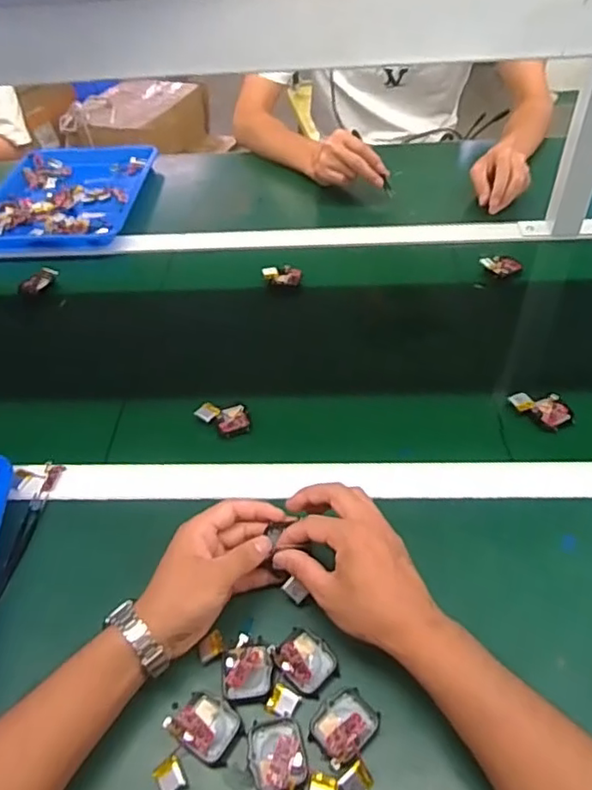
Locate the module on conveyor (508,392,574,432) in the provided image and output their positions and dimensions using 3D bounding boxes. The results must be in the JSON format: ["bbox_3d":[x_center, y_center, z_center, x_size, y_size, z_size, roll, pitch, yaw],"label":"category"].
[{"bbox_3d":[0.259,0.013,0.622,0.061,0.018,0.036,29,56,28],"label":"module on conveyor"}]

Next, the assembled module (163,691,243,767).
[{"bbox_3d":[-0.065,0.240,0.434,0.048,0.013,0.039,23,53,24],"label":"assembled module"}]

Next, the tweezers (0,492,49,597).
[{"bbox_3d":[-0.257,0.140,0.549,0.016,0.010,0.122,1,47,6],"label":"tweezers"}]

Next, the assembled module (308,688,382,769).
[{"bbox_3d":[0.035,0.236,0.426,0.047,0.010,0.038,-34,53,-24],"label":"assembled module"}]

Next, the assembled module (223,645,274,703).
[{"bbox_3d":[-0.036,0.212,0.454,0.038,0.010,0.038,-8,47,-2],"label":"assembled module"}]

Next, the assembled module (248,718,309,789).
[{"bbox_3d":[-0.012,0.254,0.415,0.040,0.011,0.049,-10,47,-4],"label":"assembled module"}]

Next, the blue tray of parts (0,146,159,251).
[{"bbox_3d":[-0.382,-0.344,0.998,0.247,0.032,0.309,-2,47,4],"label":"blue tray of parts"}]

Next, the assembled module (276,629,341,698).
[{"bbox_3d":[0.009,0.204,0.456,0.040,0.016,0.043,-37,55,-26],"label":"assembled module"}]

